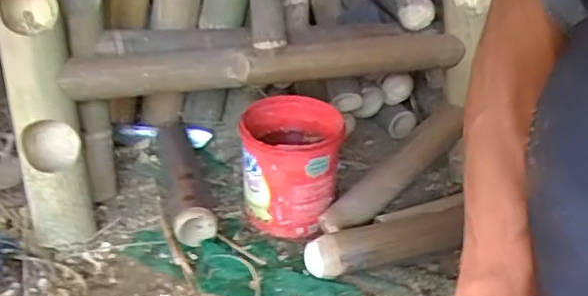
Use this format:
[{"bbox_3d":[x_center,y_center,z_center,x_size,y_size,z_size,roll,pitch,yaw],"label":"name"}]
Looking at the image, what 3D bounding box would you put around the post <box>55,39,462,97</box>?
[{"bbox_3d":[-0.023,-0.125,0.829,0.578,0.049,0.060,-9,31,-17],"label":"post"}]

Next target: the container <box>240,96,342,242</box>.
[{"bbox_3d":[-0.007,0.022,0.818,0.136,0.139,0.138,3,29,2],"label":"container"}]

